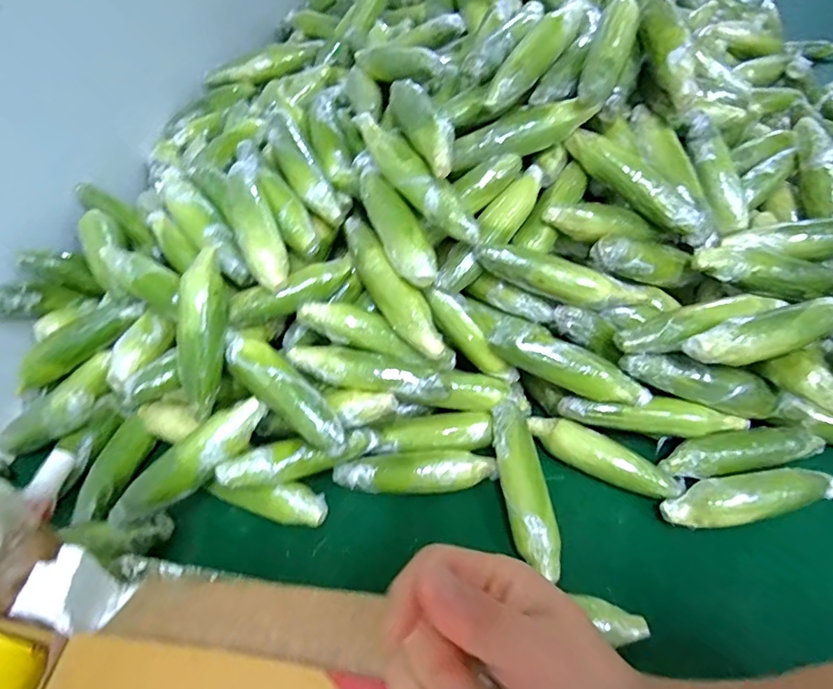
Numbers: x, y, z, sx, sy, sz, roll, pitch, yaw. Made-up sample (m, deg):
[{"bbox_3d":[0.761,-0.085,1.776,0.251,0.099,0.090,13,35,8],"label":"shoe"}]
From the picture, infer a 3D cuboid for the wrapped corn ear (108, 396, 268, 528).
[{"bbox_3d":[-0.274,0.144,0.627,0.214,0.043,0.049,-39,53,-7],"label":"wrapped corn ear"}]

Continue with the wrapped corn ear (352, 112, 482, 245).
[{"bbox_3d":[-0.008,-0.229,0.679,0.042,0.046,0.263,-29,65,-23],"label":"wrapped corn ear"}]

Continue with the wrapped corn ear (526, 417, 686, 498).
[{"bbox_3d":[0.249,0.149,0.692,0.203,0.042,0.042,20,49,21],"label":"wrapped corn ear"}]

